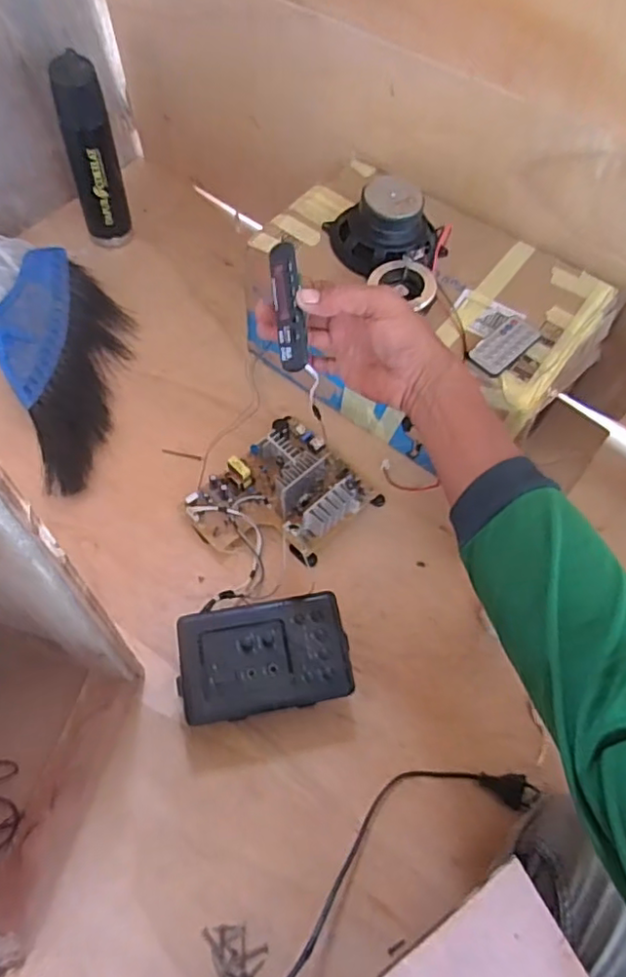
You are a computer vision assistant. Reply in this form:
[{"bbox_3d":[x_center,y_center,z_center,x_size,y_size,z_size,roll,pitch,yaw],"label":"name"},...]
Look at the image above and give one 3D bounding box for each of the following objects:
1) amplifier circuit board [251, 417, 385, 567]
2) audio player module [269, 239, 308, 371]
[{"bbox_3d":[-0.010,-0.015,0.749,0.130,0.079,0.161,-36,67,-19],"label":"amplifier circuit board"},{"bbox_3d":[-0.017,-0.146,0.504,0.027,0.016,0.102,-8,89,33],"label":"audio player module"}]

